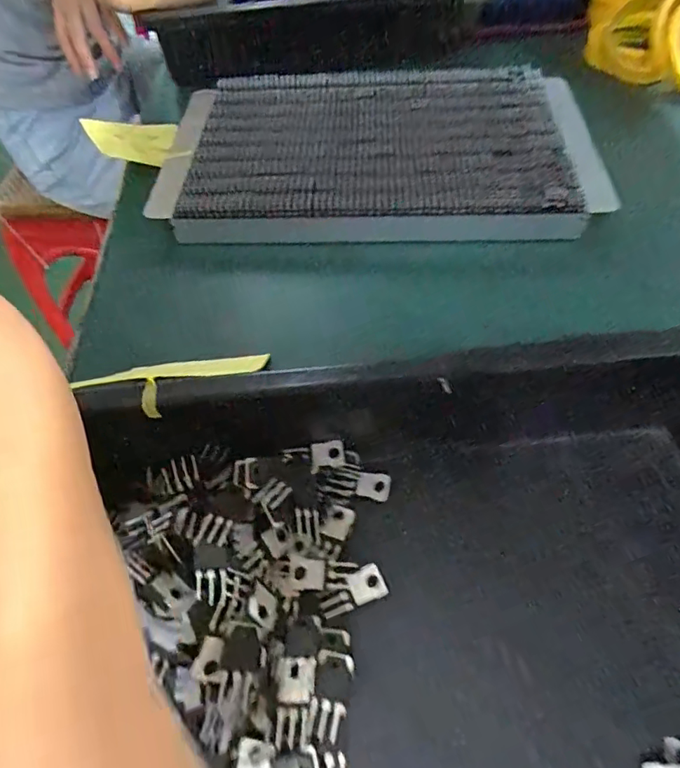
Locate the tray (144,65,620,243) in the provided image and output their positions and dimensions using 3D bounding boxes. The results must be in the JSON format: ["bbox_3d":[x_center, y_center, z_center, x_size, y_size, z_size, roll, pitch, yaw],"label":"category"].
[{"bbox_3d":[0.030,-0.217,0.460,0.368,0.037,0.218,1,57,3],"label":"tray"}]

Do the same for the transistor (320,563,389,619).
[{"bbox_3d":[0.006,0.104,0.251,0.034,0.004,0.016,-20,57,-10],"label":"transistor"}]

